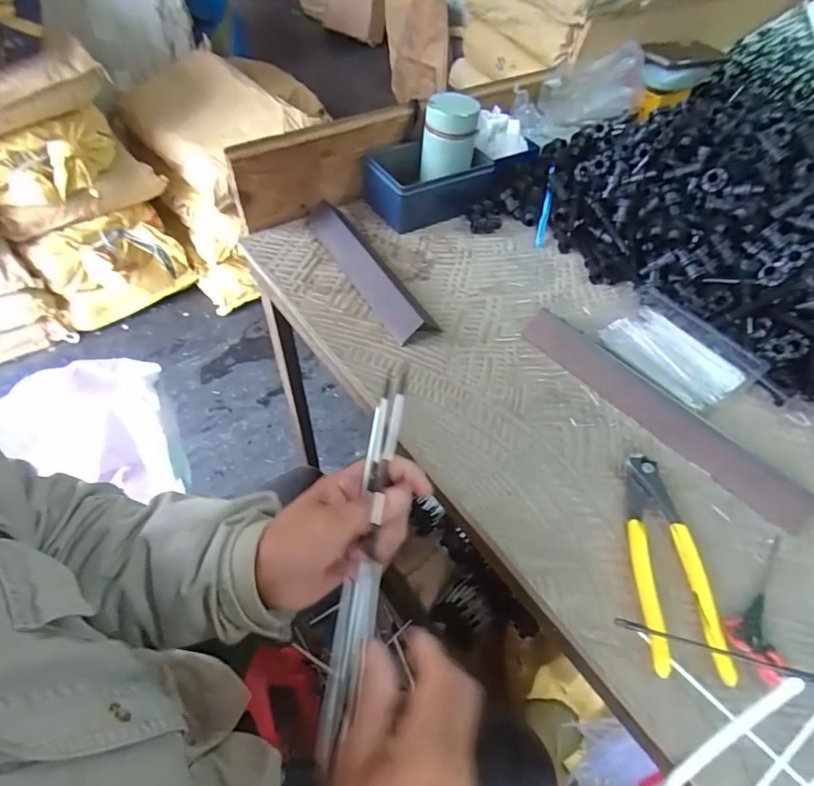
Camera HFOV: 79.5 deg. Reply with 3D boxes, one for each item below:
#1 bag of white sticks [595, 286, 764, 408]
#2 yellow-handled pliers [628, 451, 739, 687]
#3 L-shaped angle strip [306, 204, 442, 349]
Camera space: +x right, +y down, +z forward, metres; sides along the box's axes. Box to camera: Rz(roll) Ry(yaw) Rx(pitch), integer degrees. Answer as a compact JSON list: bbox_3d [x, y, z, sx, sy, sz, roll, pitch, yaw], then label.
[{"bbox_3d":[0.273,-0.045,0.492,0.100,0.017,0.132,-32,60,-25],"label":"bag of white sticks"},{"bbox_3d":[0.194,0.120,0.361,0.056,0.021,0.159,8,52,3],"label":"yellow-handled pliers"},{"bbox_3d":[-0.046,-0.151,0.555,0.053,0.034,0.245,-21,56,-22],"label":"L-shaped angle strip"}]

